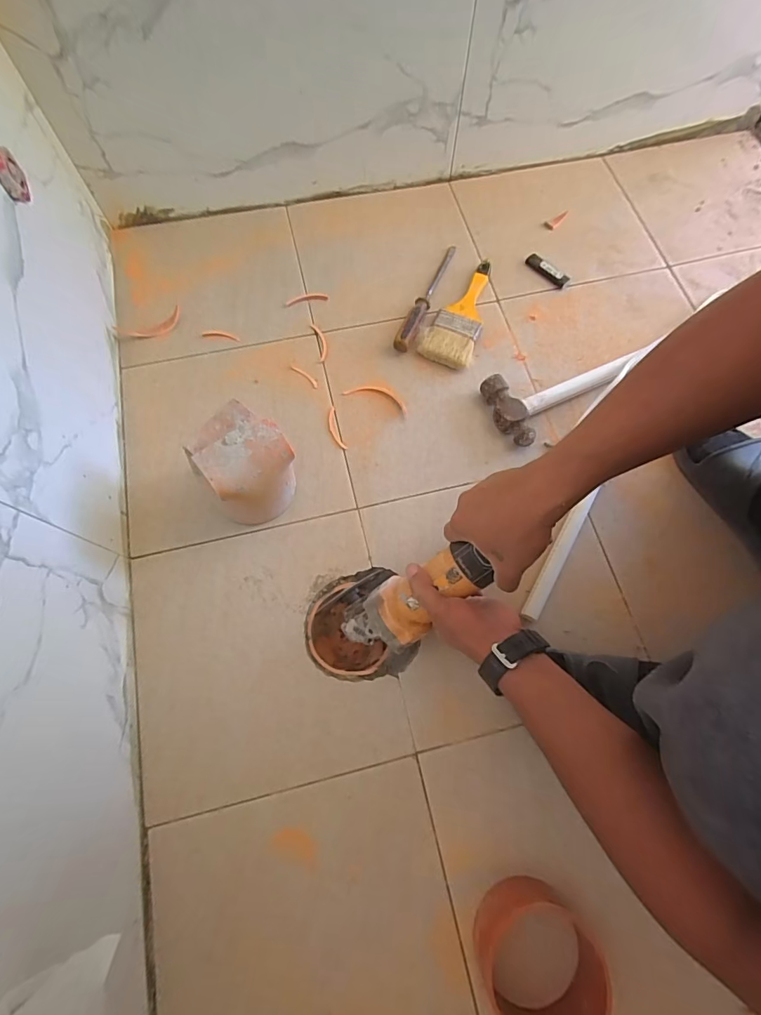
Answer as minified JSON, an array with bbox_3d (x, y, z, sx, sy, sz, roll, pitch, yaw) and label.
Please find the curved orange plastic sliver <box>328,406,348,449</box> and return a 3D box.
[{"bbox_3d":[-0.066,-0.115,0.634,0.017,0.004,0.071,-18,71,-6],"label":"curved orange plastic sliver"}]

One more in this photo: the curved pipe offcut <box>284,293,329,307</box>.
[{"bbox_3d":[-0.120,-0.342,0.719,0.070,0.007,0.015,-11,70,-4],"label":"curved pipe offcut"}]

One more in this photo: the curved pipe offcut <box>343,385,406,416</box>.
[{"bbox_3d":[-0.003,-0.167,0.652,0.098,0.004,0.030,21,71,8],"label":"curved pipe offcut"}]

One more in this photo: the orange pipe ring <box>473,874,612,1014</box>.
[{"bbox_3d":[0.142,0.411,0.395,0.101,0.068,0.097,0,70,0],"label":"orange pipe ring"}]

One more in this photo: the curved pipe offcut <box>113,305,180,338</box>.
[{"bbox_3d":[-0.351,-0.278,0.675,0.097,0.015,0.033,-23,71,-8],"label":"curved pipe offcut"}]

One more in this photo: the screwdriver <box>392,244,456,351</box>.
[{"bbox_3d":[0.074,-0.345,0.707,0.026,0.036,0.243,20,71,8],"label":"screwdriver"}]

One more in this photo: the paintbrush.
[{"bbox_3d":[0.132,-0.310,0.702,0.080,0.024,0.206,23,72,9],"label":"paintbrush"}]

